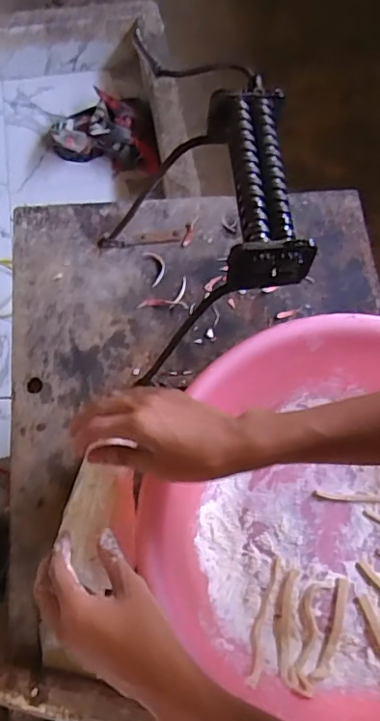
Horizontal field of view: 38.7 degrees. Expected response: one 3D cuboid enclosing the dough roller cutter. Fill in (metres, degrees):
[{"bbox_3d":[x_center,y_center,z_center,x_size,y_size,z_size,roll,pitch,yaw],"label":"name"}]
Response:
[{"bbox_3d":[0.058,-0.166,0.485,0.066,0.048,0.208,-4,69,-2],"label":"dough roller cutter"}]

